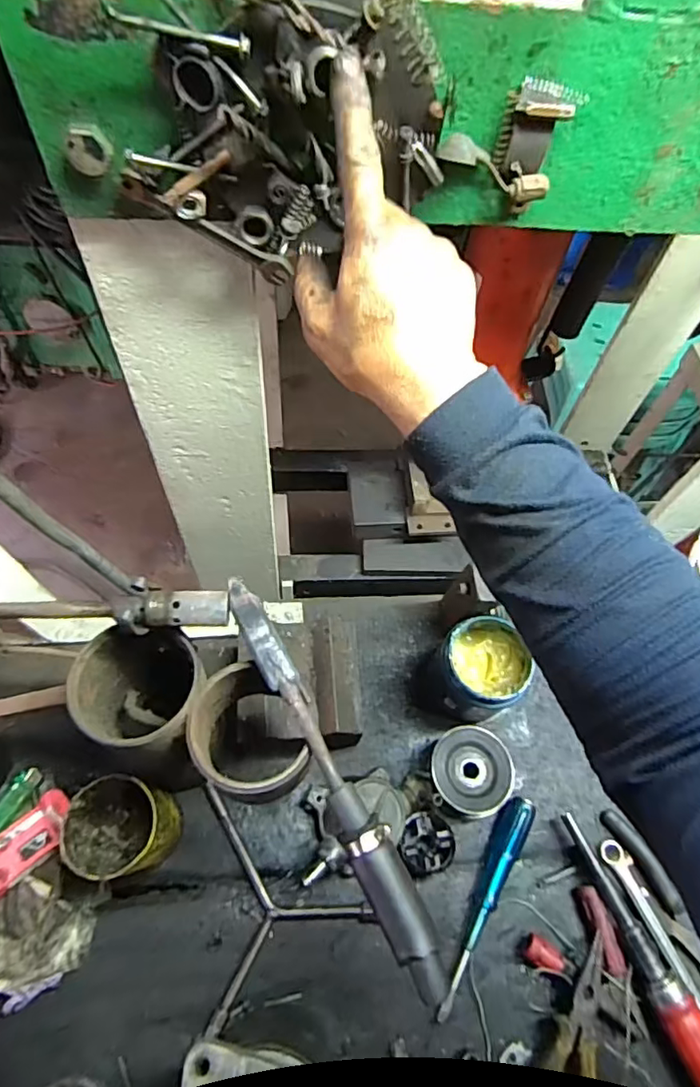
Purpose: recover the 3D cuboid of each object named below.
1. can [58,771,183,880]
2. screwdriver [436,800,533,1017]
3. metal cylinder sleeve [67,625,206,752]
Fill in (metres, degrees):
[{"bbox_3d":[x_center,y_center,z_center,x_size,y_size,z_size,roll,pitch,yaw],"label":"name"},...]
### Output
[{"bbox_3d":[-0.197,0.247,0.498,0.075,0.090,0.076,2,60,-3],"label":"can"},{"bbox_3d":[0.127,0.337,0.535,0.024,0.028,0.197,29,63,12],"label":"screwdriver"},{"bbox_3d":[-0.155,0.130,0.456,0.089,0.138,0.081,18,61,6],"label":"metal cylinder sleeve"}]

